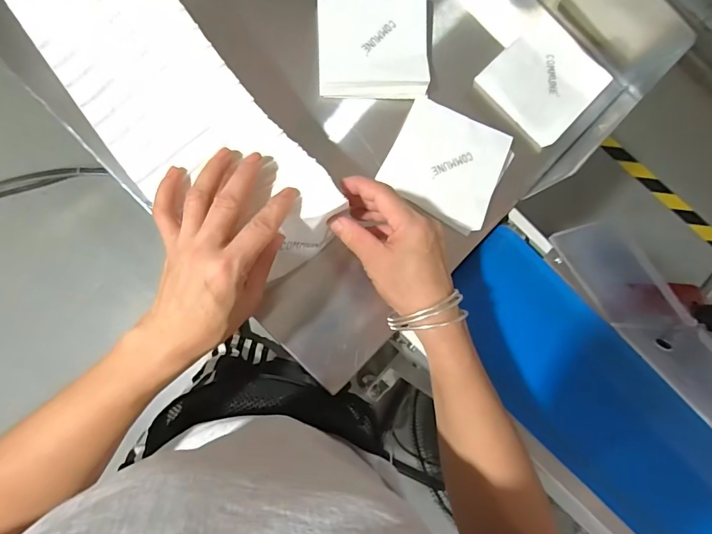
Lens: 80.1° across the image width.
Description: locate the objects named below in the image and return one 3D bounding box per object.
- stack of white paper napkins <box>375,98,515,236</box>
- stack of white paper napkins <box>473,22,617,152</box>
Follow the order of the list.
[{"bbox_3d":[0.101,-0.115,0.464,0.123,0.021,0.121,30,82,-3],"label":"stack of white paper napkins"},{"bbox_3d":[0.223,-0.222,0.498,0.131,0.021,0.112,-44,91,-9],"label":"stack of white paper napkins"}]

